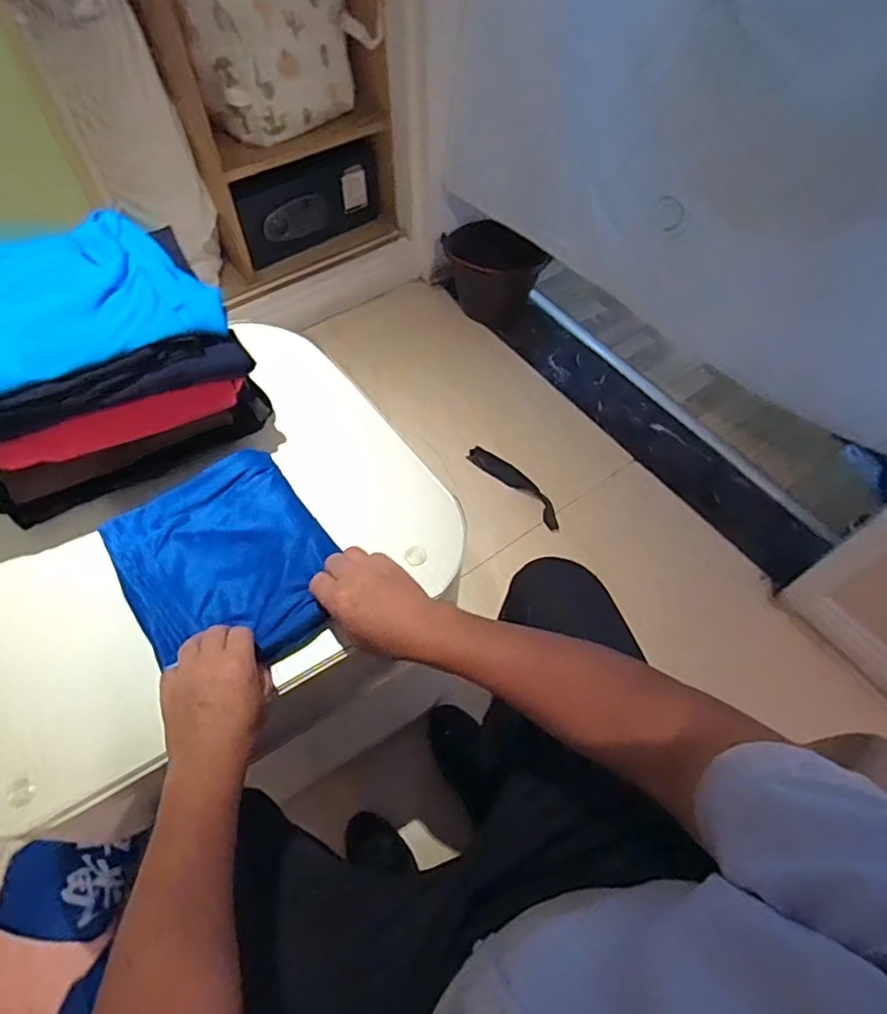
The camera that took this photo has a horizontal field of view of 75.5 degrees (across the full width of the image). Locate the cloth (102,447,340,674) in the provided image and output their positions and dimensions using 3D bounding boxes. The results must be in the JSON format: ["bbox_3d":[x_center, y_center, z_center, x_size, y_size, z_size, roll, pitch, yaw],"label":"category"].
[{"bbox_3d":[-0.233,0.062,0.628,0.206,0.048,0.226,-35,64,-20],"label":"cloth"}]

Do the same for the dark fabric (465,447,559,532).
[{"bbox_3d":[0.179,-0.057,1.390,0.071,0.016,0.290,-39,67,-21],"label":"dark fabric"}]

